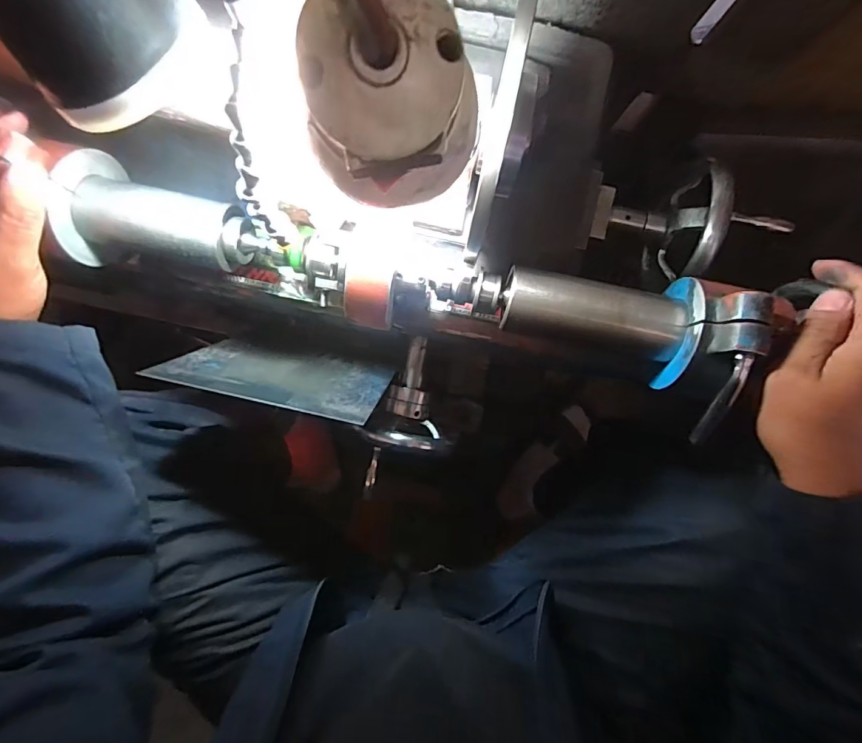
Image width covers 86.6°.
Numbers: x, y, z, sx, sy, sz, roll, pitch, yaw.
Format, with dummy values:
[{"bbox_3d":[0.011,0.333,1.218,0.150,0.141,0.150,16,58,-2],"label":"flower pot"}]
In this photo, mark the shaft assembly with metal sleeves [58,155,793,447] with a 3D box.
[{"bbox_3d":[-0.013,-0.056,0.322,0.490,0.075,0.092,12,94,3],"label":"shaft assembly with metal sleeves"}]

